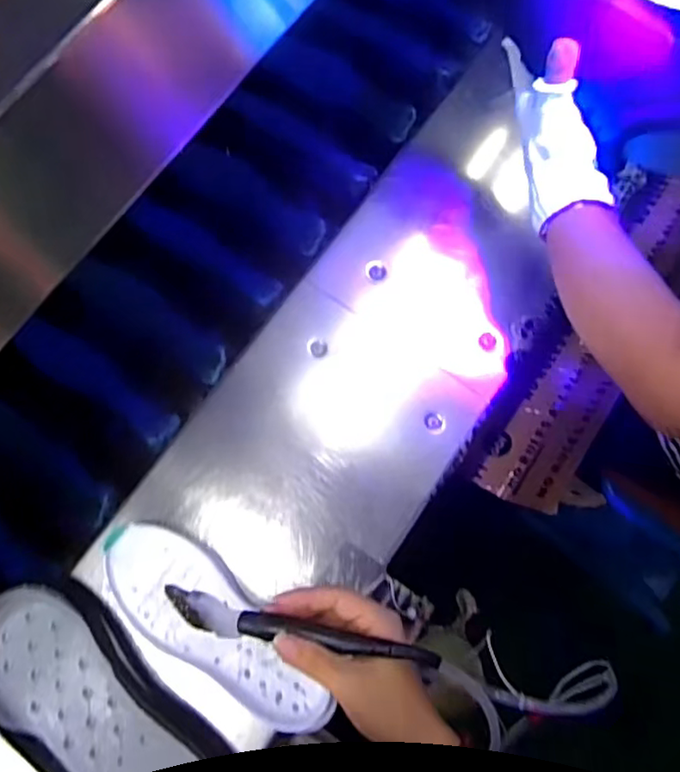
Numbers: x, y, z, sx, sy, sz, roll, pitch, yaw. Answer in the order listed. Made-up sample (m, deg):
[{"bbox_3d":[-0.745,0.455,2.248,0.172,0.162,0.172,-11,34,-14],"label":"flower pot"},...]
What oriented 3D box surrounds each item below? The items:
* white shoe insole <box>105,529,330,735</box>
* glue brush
[{"bbox_3d":[-0.100,0.196,0.509,0.220,0.024,0.073,36,76,8],"label":"white shoe insole"},{"bbox_3d":[-0.025,0.147,0.374,0.166,0.014,0.021,7,74,11],"label":"glue brush"}]

